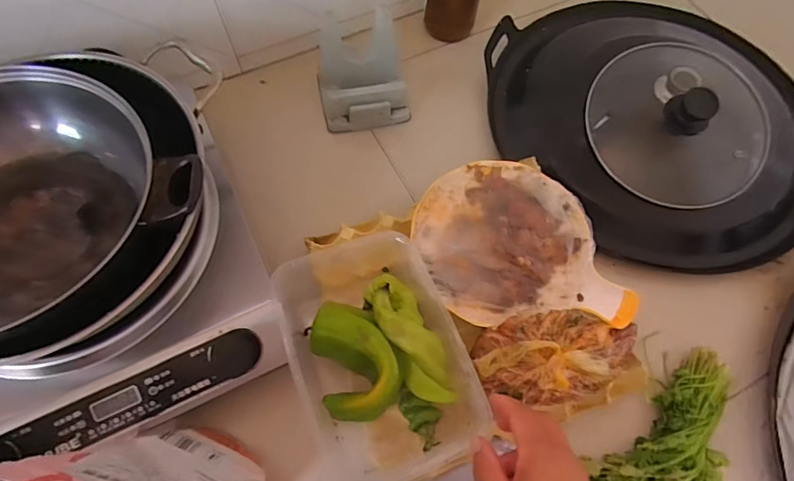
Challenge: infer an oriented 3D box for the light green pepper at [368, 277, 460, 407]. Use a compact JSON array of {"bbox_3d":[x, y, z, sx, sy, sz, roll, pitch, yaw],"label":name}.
[{"bbox_3d":[0.011,0.090,0.435,0.043,0.034,0.138,-23,69,-11],"label":"light green pepper"}]

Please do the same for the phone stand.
[{"bbox_3d":[-0.049,-0.221,0.612,0.116,0.093,0.106,-11,67,-6],"label":"phone stand"}]

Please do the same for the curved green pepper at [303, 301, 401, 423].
[{"bbox_3d":[-0.040,0.109,0.428,0.071,0.034,0.110,-15,67,-8],"label":"curved green pepper"}]

